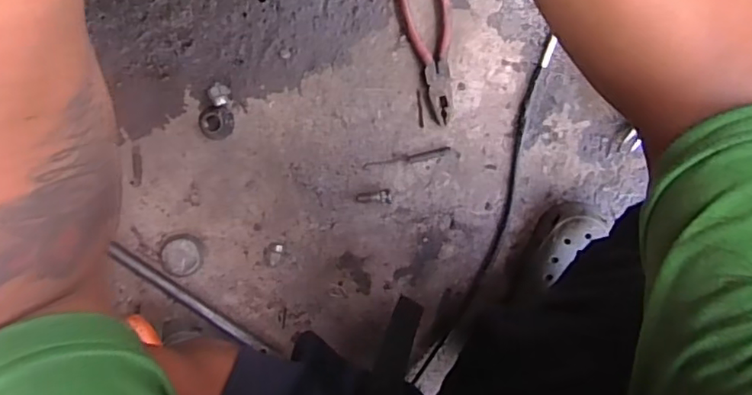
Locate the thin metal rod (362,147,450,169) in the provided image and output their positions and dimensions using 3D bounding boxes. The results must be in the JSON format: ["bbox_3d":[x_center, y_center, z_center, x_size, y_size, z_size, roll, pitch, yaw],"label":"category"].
[{"bbox_3d":[0.038,-0.047,0.686,0.106,0.004,0.010,-12,99,1],"label":"thin metal rod"}]

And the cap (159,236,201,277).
[{"bbox_3d":[-0.239,0.073,0.684,0.050,0.019,0.045,-11,99,1],"label":"cap"}]

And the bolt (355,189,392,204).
[{"bbox_3d":[-0.002,0.001,0.681,0.043,0.010,0.017,-6,99,1],"label":"bolt"}]

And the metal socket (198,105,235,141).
[{"bbox_3d":[-0.188,-0.087,0.657,0.039,0.017,0.038,0,99,-1],"label":"metal socket"}]

